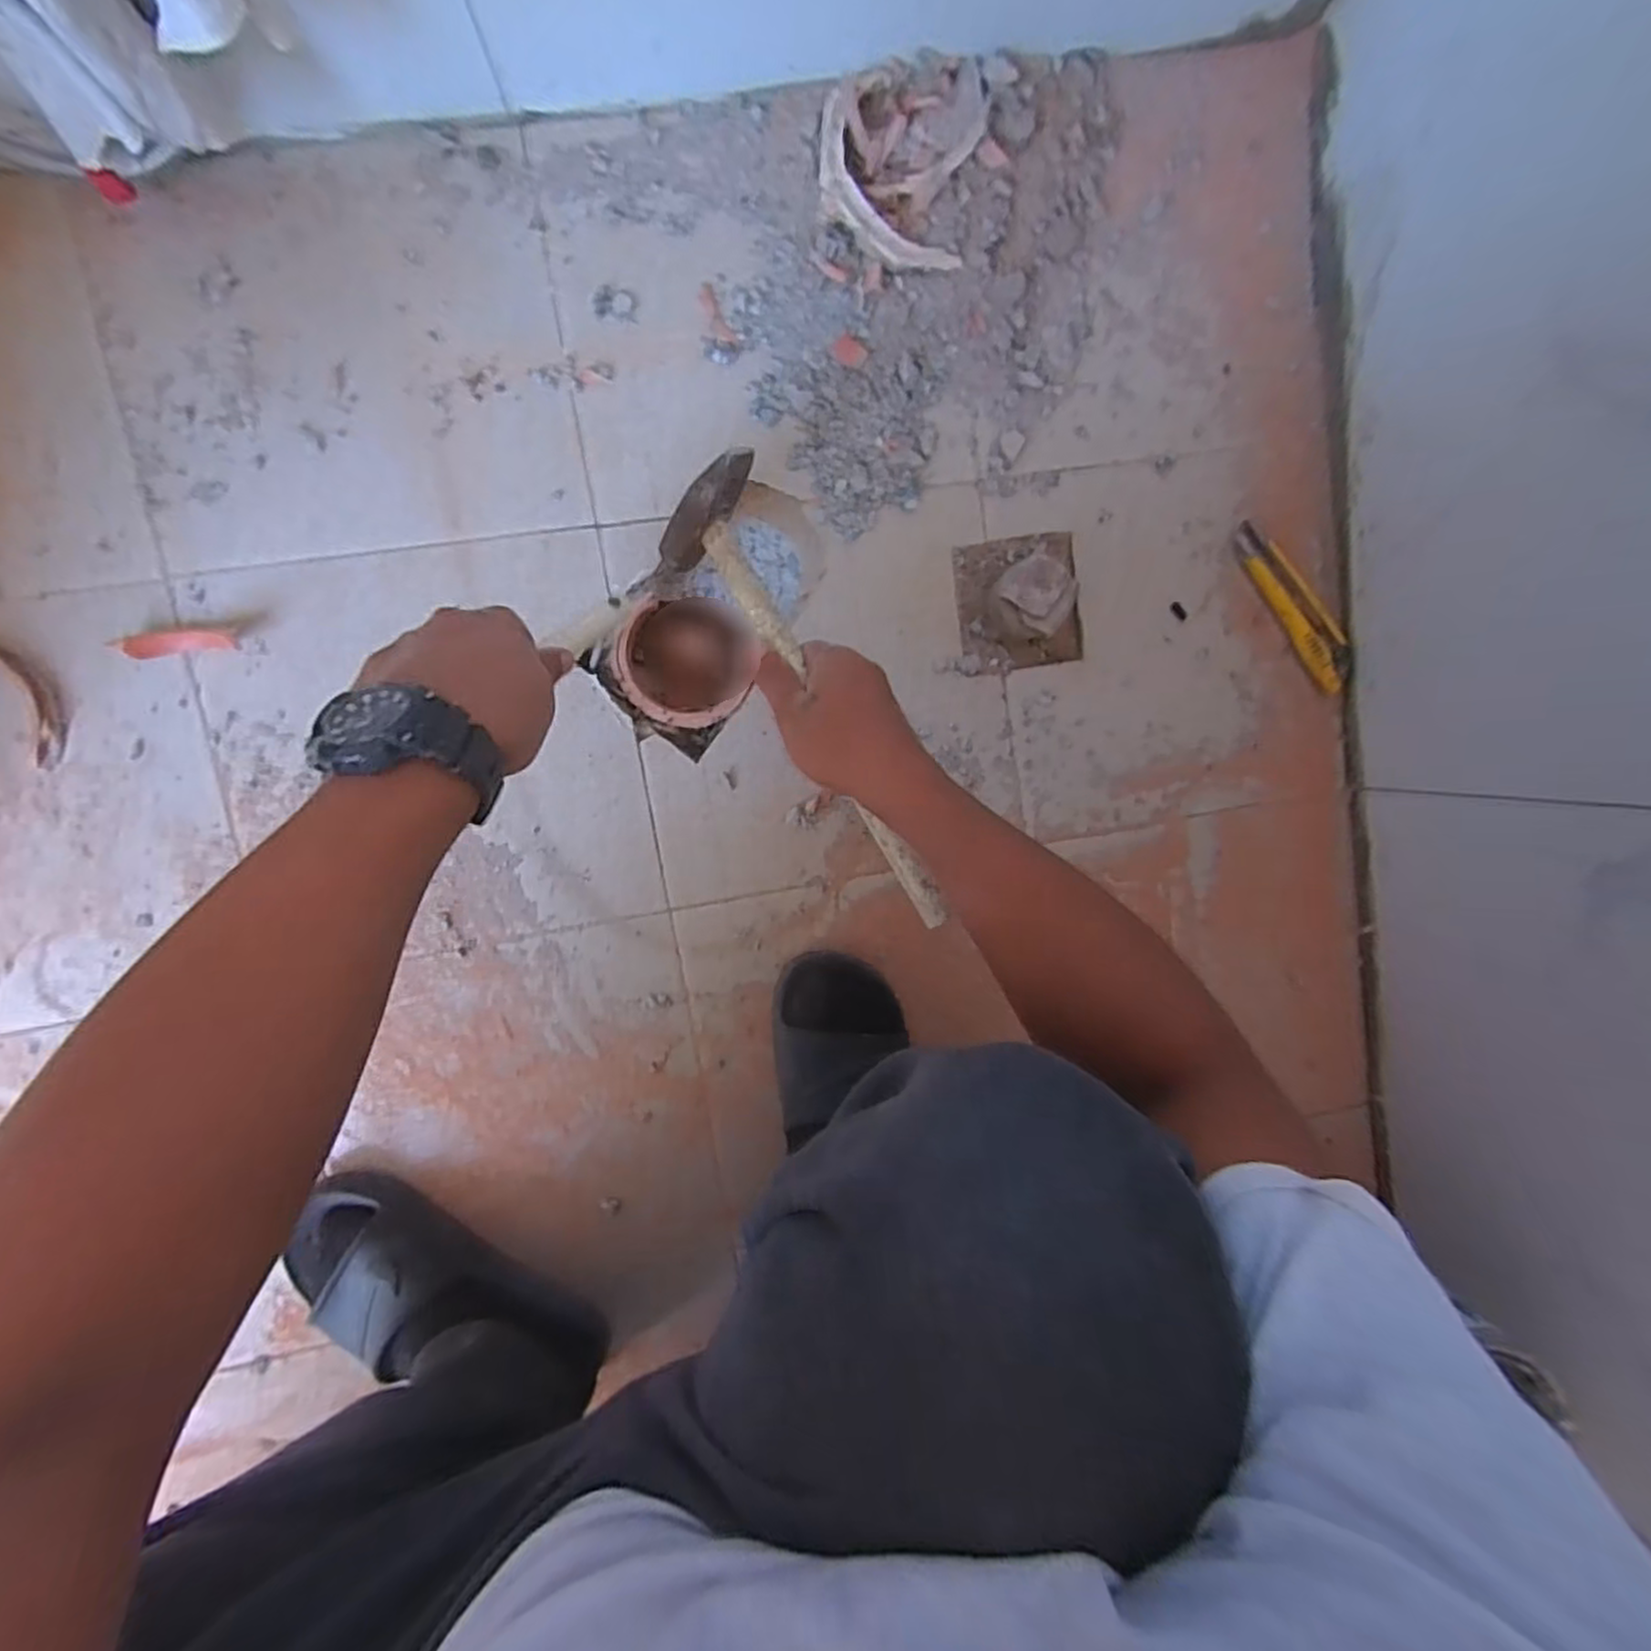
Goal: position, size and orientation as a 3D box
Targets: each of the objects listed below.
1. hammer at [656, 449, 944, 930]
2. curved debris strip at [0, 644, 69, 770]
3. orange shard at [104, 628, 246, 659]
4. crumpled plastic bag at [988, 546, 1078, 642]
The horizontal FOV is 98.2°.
[{"bbox_3d":[-0.008,-0.072,0.473,0.072,0.071,0.317,-30,96,-4],"label":"hammer"},{"bbox_3d":[-0.547,-0.086,0.495,0.031,0.008,0.090,-18,97,-5],"label":"curved debris strip"},{"bbox_3d":[-0.448,-0.127,0.496,0.075,0.019,0.019,-9,96,-7],"label":"orange shard"},{"bbox_3d":[0.160,-0.177,0.560,0.055,0.048,0.057,-41,99,-2],"label":"crumpled plastic bag"}]

